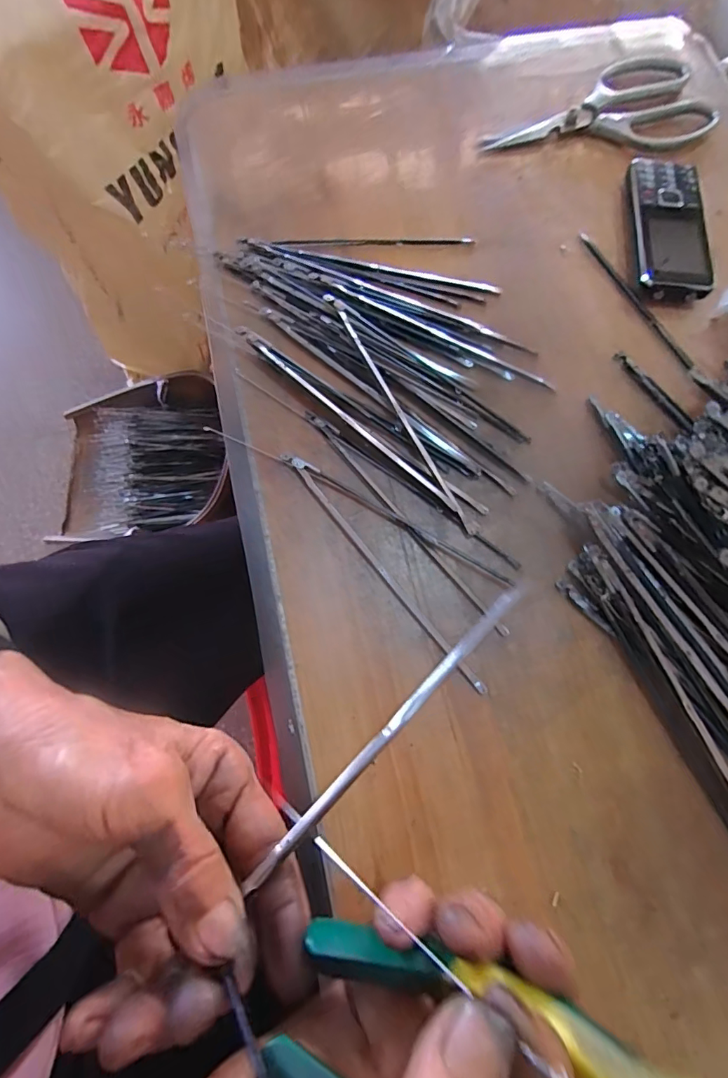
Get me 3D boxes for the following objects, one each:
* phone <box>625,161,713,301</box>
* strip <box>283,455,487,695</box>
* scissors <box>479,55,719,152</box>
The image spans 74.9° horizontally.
[{"bbox_3d":[0.229,-0.234,0.357,0.053,0.014,0.120,4,74,0],"label":"phone"},{"bbox_3d":[0.010,0.017,0.294,0.008,0.006,0.187,-38,78,-11],"label":"strip"},{"bbox_3d":[0.193,-0.347,0.393,0.197,0.007,0.094,-22,76,-7],"label":"scissors"}]

